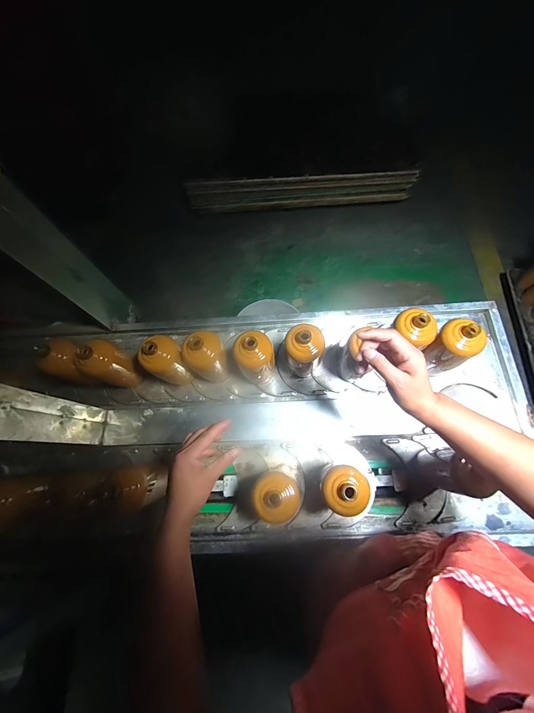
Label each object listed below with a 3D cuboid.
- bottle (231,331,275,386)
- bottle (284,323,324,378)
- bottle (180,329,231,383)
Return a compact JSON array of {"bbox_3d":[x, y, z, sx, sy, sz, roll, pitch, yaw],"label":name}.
[{"bbox_3d":[-0.026,0.005,0.633,0.079,0.190,0.072,-1,71,2],"label":"bottle"},{"bbox_3d":[0.079,-0.006,0.632,0.077,0.187,0.072,-1,71,2],"label":"bottle"},{"bbox_3d":[-0.129,0.008,0.642,0.078,0.185,0.066,-34,73,-9],"label":"bottle"}]

